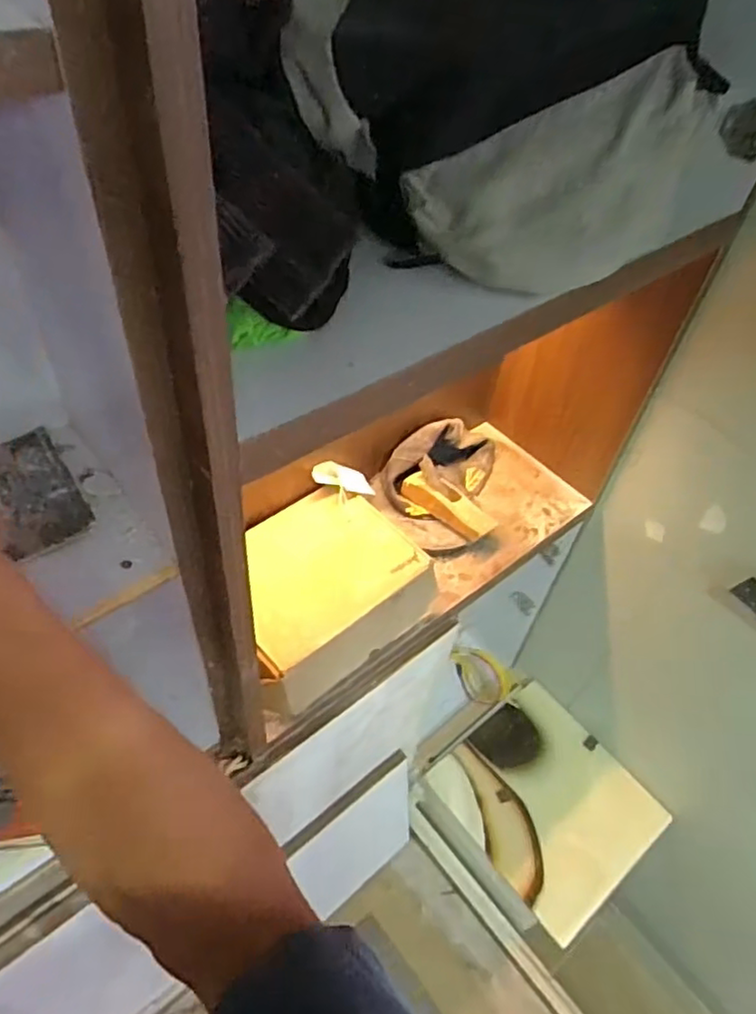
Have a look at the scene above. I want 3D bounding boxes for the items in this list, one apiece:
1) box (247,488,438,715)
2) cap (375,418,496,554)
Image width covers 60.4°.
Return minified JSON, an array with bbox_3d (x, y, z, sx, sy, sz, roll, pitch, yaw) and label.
[{"bbox_3d":[-0.081,0.110,0.893,0.275,0.071,0.224,-32,59,-29],"label":"box"},{"bbox_3d":[0.122,-0.042,1.047,0.223,0.092,0.183,-20,54,-22],"label":"cap"}]

